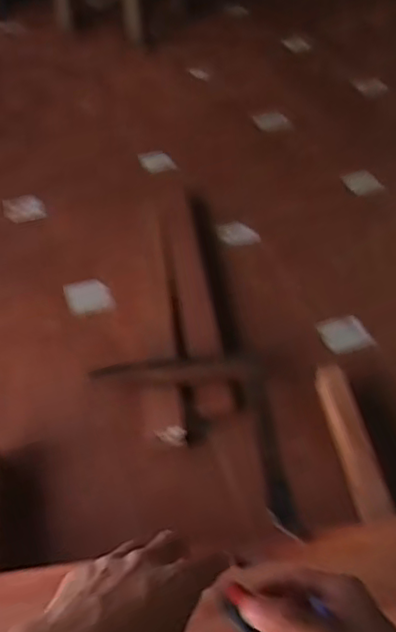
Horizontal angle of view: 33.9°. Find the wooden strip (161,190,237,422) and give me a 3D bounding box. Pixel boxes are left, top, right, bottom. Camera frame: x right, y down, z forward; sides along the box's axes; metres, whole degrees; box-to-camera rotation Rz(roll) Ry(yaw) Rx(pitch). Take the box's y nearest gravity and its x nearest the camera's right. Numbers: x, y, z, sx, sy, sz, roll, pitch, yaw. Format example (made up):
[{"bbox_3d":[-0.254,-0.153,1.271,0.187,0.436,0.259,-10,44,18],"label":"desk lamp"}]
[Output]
[{"bbox_3d":[-0.008,-0.039,1.125,0.062,0.026,0.521,-7,47,-4],"label":"wooden strip"}]

